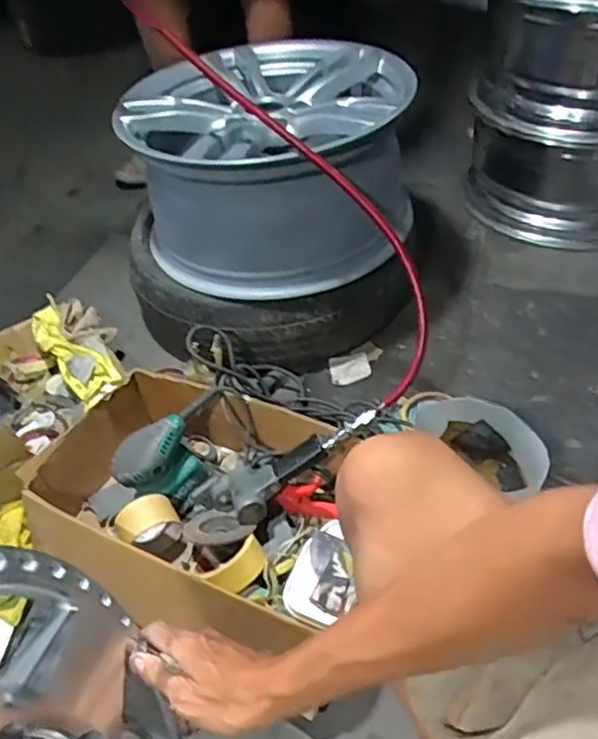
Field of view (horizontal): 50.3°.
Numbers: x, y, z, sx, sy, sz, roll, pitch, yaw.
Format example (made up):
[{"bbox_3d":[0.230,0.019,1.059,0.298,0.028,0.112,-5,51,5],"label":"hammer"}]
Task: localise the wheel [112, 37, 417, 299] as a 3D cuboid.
[{"bbox_3d":[-0.041,-0.379,1.140,0.451,0.254,0.496,-4,44,4],"label":"wheel"}]

